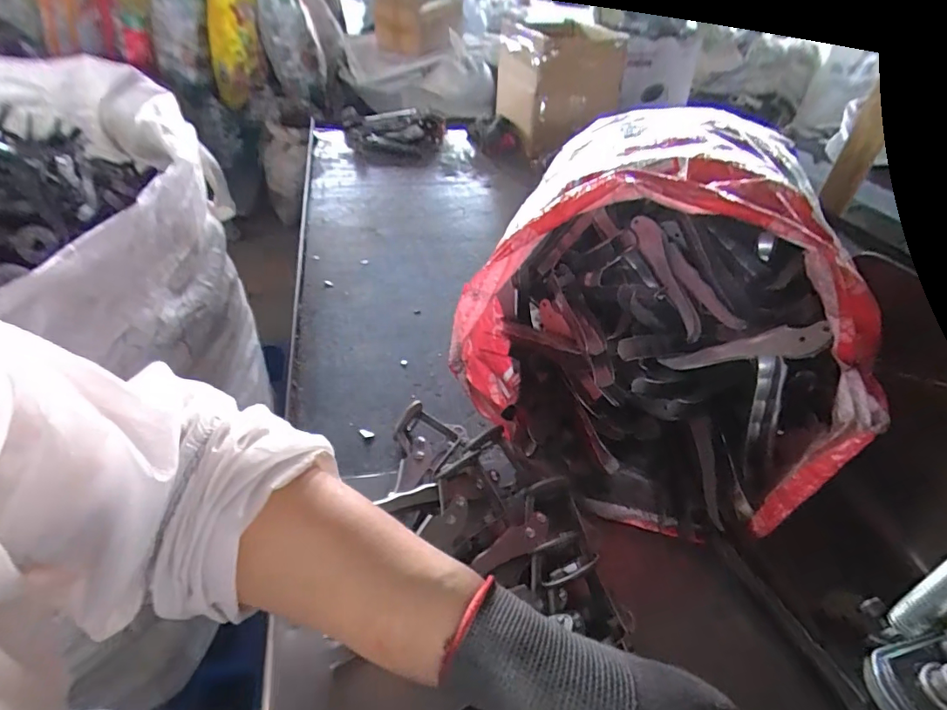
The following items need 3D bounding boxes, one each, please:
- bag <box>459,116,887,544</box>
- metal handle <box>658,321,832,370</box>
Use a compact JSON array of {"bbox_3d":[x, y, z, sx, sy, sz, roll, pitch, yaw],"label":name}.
[{"bbox_3d":[0.153,-0.036,0.424,0.297,0.260,0.230,12,39,11],"label":"bag"},{"bbox_3d":[0.215,-0.001,0.397,0.121,0.026,0.008,-14,24,39],"label":"metal handle"}]

